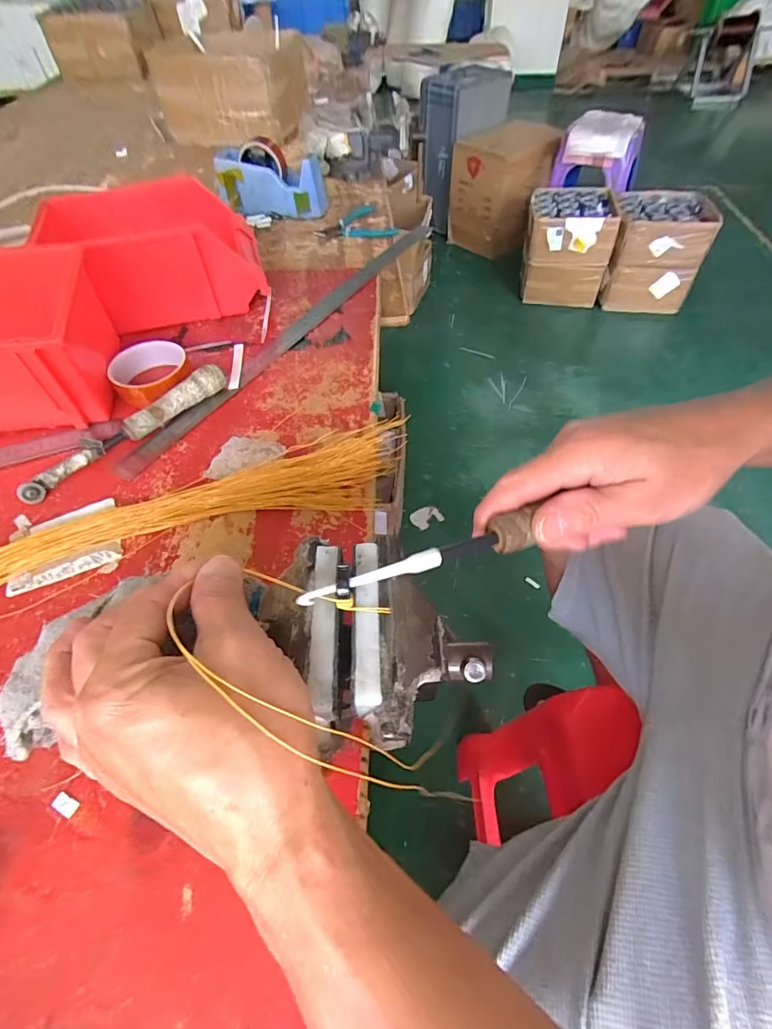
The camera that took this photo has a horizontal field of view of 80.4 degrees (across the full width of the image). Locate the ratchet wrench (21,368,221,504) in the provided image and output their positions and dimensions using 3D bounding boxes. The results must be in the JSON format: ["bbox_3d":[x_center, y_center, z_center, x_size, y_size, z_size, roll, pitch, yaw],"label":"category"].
[{"bbox_3d":[-0.261,-0.091,0.461,0.024,0.034,0.219,37,63,26],"label":"ratchet wrench"}]

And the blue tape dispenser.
[{"bbox_3d":[-0.221,-0.637,0.888,0.203,0.090,0.072,3,53,5],"label":"blue tape dispenser"}]

